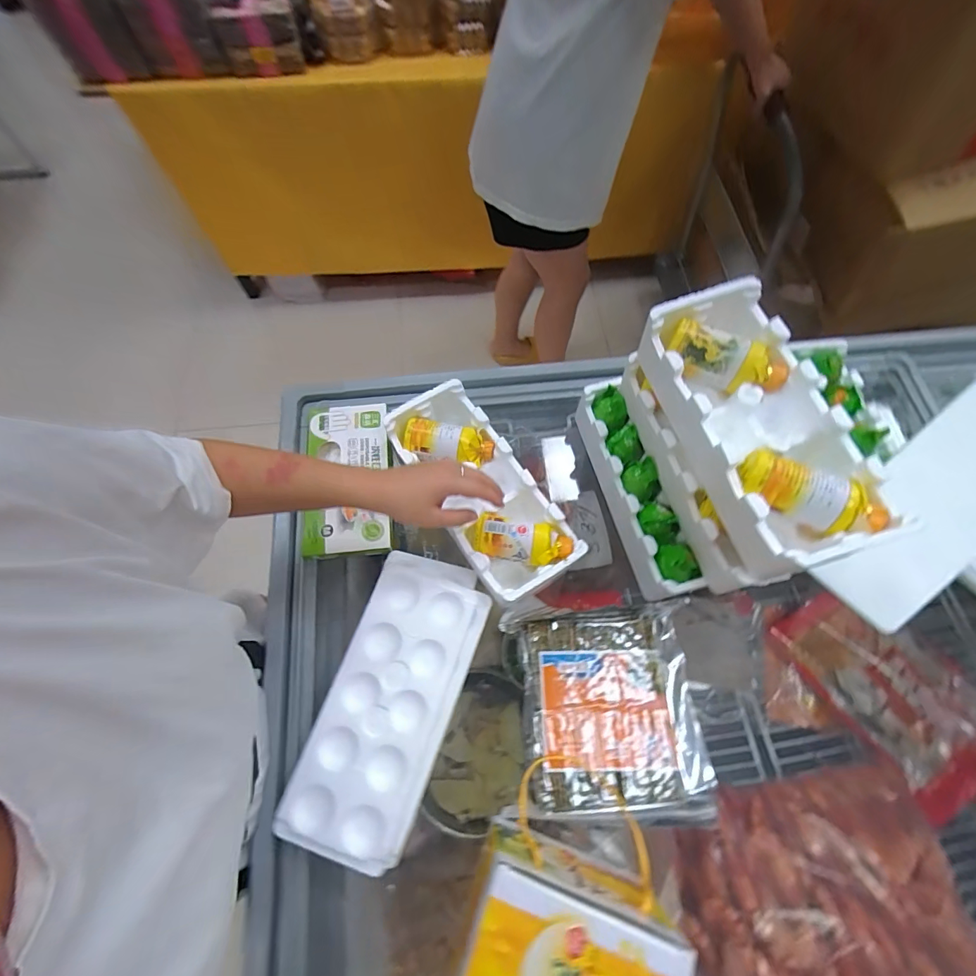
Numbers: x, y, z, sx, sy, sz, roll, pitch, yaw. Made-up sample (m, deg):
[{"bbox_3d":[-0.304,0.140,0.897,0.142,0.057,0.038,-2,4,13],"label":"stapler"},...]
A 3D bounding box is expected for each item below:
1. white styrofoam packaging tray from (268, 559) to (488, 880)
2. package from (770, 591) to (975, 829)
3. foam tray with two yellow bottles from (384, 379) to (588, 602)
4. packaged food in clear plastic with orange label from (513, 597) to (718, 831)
[{"bbox_3d":[-0.101,0.227,0.491,0.138,0.032,0.302,18,69,6],"label":"white styrofoam packaging tray"},{"bbox_3d":[0.655,0.314,0.716,0.213,0.055,0.324,-38,71,0],"label":"package"},{"bbox_3d":[-0.012,0.003,0.576,0.125,0.074,0.289,-31,73,-12],"label":"foam tray with two yellow bottles"},{"bbox_3d":[0.142,0.257,0.500,0.203,0.034,0.217,-6,69,-3],"label":"packaged food in clear plastic with orange label"}]

